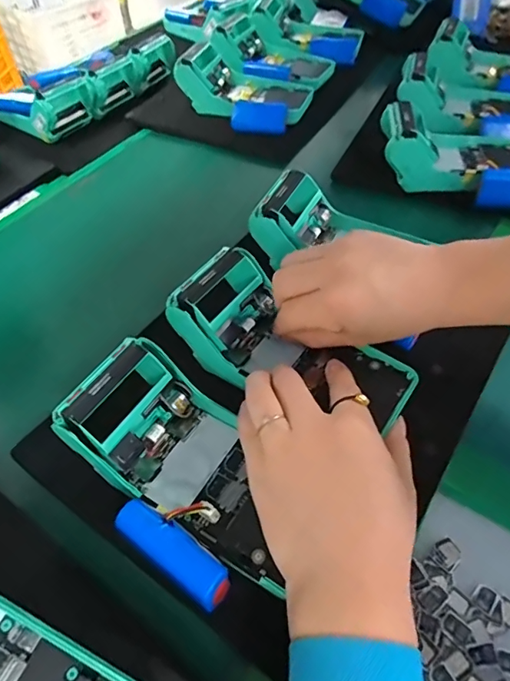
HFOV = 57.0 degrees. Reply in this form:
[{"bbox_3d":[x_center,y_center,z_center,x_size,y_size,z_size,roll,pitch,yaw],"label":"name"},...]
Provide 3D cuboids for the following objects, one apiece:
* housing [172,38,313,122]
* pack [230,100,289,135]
[{"bbox_3d":[-0.014,-0.330,0.607,0.166,0.059,0.114,18,54,17],"label":"housing"},{"bbox_3d":[0.005,-0.279,0.585,0.066,0.025,0.038,9,52,11],"label":"pack"}]

